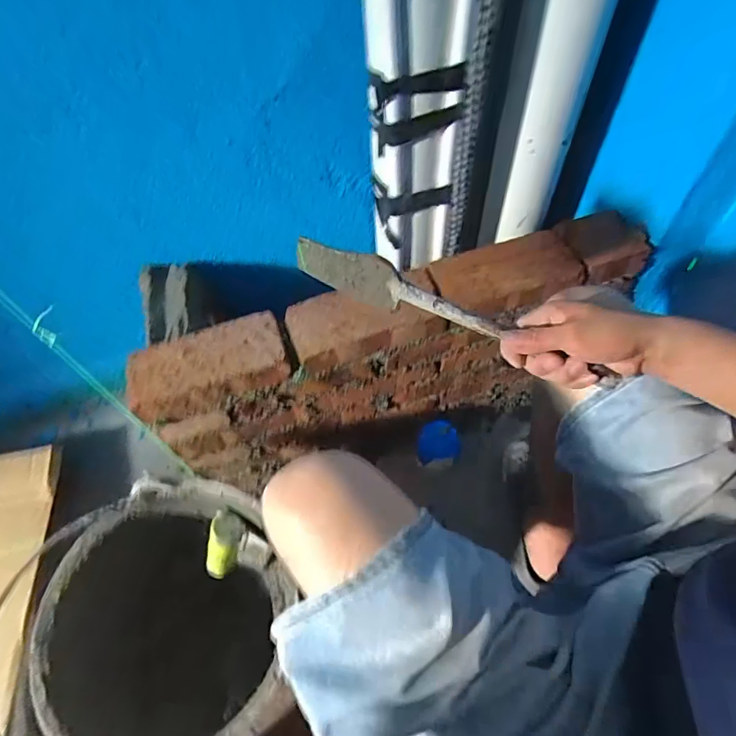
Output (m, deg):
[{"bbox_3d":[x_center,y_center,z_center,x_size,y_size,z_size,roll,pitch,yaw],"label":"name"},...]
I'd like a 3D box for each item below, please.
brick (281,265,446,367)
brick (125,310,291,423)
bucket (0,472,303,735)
[{"bbox_3d":[-0.007,-0.075,0.661,0.213,0.057,0.105,-20,57,-9],"label":"brick"},{"bbox_3d":[-0.220,-0.002,0.640,0.212,0.054,0.109,-20,57,-9],"label":"brick"},{"bbox_3d":[-0.275,0.361,0.631,0.287,0.264,0.316,-17,57,-7],"label":"bucket"}]

